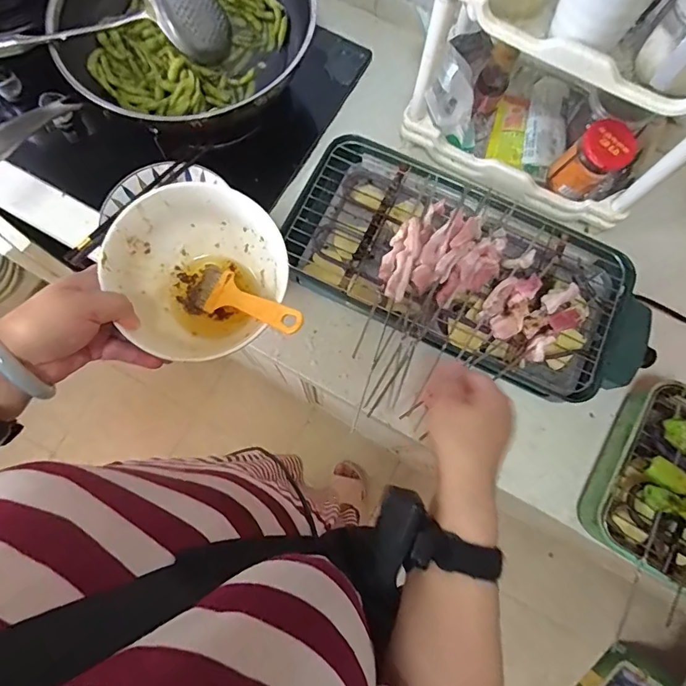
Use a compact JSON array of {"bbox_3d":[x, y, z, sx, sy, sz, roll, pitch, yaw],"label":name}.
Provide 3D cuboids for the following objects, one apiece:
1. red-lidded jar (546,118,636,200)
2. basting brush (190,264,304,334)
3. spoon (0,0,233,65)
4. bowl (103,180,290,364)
[{"bbox_3d":[0.333,-0.244,0.612,0.065,0.087,0.069,0,76,-2],"label":"red-lidded jar"},{"bbox_3d":[-0.089,-0.036,0.404,0.150,0.010,0.042,23,73,40],"label":"basting brush"},{"bbox_3d":[-0.338,-0.400,0.588,0.373,0.094,0.104,-17,77,-6],"label":"spoon"},{"bbox_3d":[-0.127,-0.065,0.418,0.144,0.073,0.133,0,76,-2],"label":"bowl"}]

